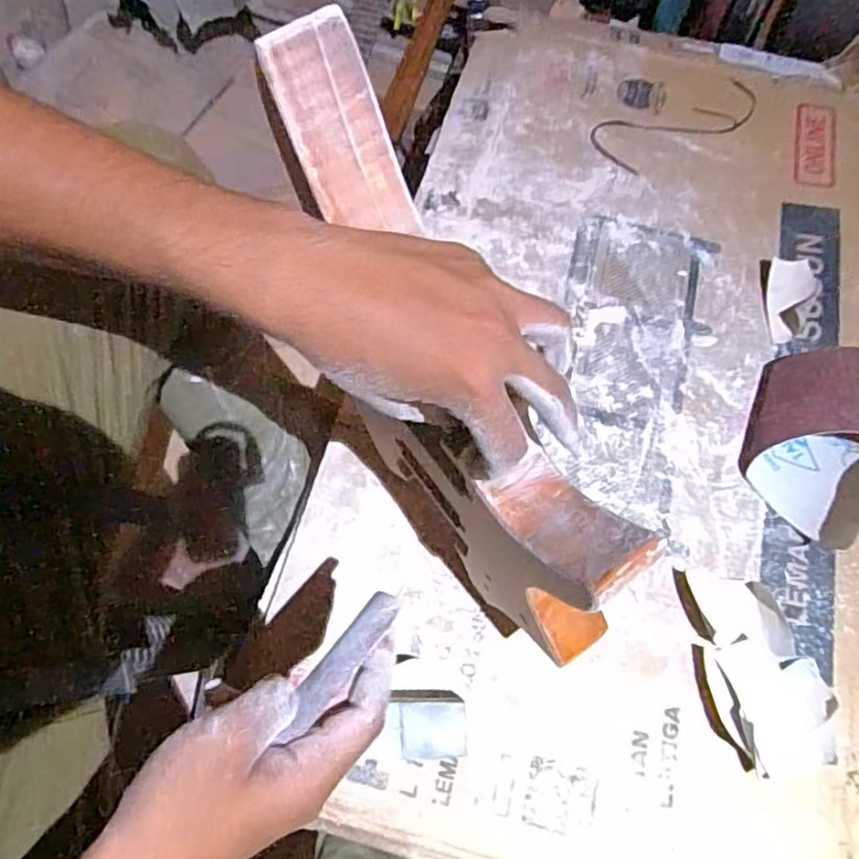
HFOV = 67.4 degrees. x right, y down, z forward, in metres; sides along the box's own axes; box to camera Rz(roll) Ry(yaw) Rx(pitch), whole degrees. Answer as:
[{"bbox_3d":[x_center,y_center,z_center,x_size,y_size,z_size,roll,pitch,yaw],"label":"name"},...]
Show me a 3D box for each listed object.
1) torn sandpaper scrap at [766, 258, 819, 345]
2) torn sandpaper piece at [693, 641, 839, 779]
[{"bbox_3d":[0.377,-0.135,0.672,0.047,0.009,0.103,14,68,7],"label":"torn sandpaper scrap"},{"bbox_3d":[0.268,0.218,0.511,0.086,0.030,0.097,-11,67,-4],"label":"torn sandpaper piece"}]

